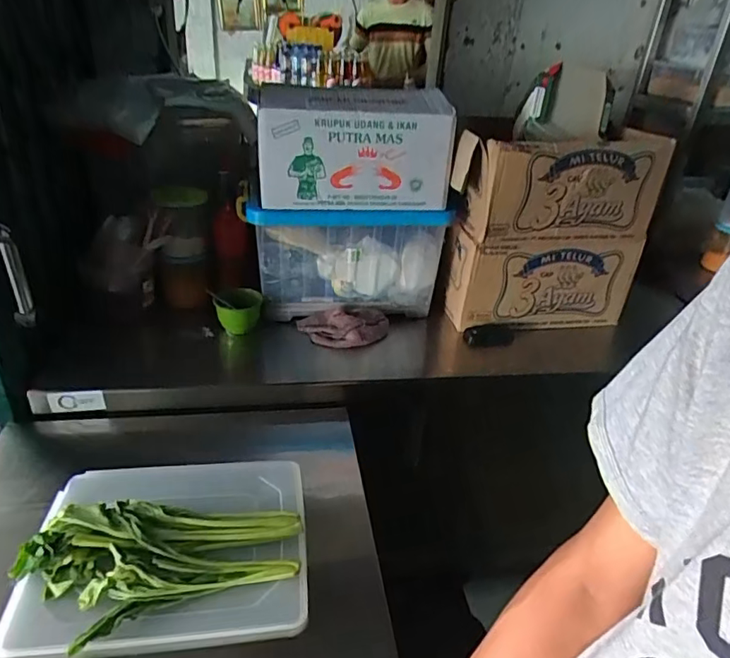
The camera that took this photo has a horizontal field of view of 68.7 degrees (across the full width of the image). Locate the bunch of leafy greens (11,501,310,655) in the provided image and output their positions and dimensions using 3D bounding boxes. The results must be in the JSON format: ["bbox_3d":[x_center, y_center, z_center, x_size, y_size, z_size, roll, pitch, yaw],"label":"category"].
[{"bbox_3d":[-0.264,0.300,0.680,0.339,0.055,0.158,2,30,-3],"label":"bunch of leafy greens"}]

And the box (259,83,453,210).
[{"bbox_3d":[-0.021,-0.374,1.093,0.380,0.214,0.167,-3,31,-12],"label":"box"}]

